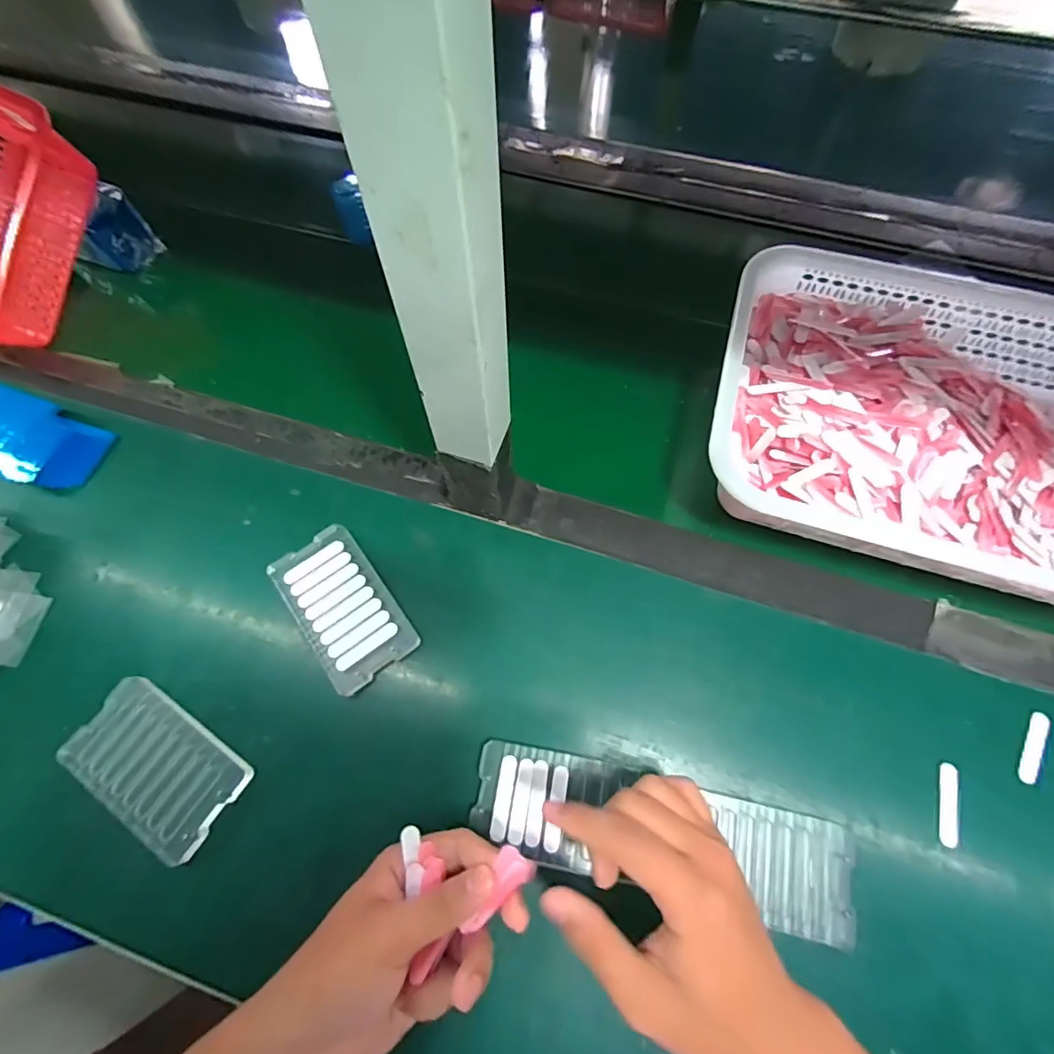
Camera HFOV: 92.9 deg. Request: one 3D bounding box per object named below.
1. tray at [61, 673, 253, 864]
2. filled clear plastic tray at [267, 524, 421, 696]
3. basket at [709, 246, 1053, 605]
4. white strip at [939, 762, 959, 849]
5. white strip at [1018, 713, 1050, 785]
[{"bbox_3d":[-0.260,0.166,0.350,0.120,0.014,0.070,32,71,13],"label":"tray"},{"bbox_3d":[-0.144,0.061,0.390,0.067,0.011,0.122,-35,71,-14],"label":"filled clear plastic tray"},{"bbox_3d":[0.333,-0.082,0.413,0.352,0.082,0.248,18,68,7],"label":"basket"},{"bbox_3d":[0.289,0.189,0.342,0.011,0.004,0.052,18,68,7],"label":"white strip"},{"bbox_3d":[0.362,0.157,0.356,0.011,0.004,0.052,32,71,13],"label":"white strip"}]

